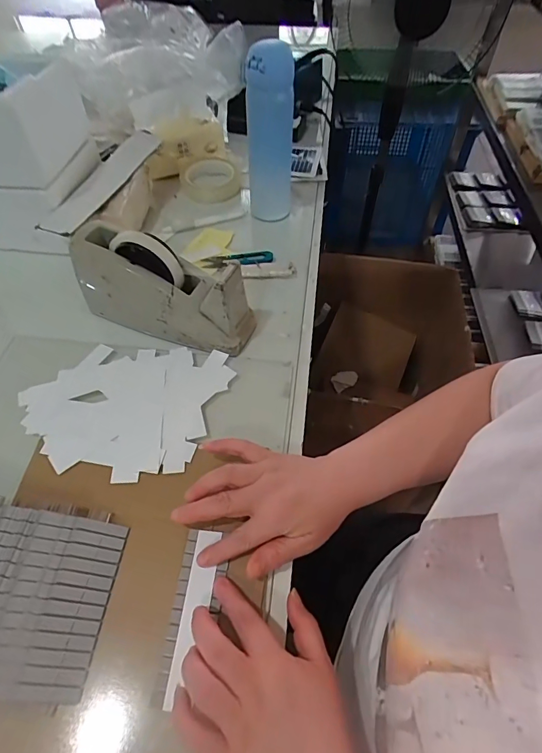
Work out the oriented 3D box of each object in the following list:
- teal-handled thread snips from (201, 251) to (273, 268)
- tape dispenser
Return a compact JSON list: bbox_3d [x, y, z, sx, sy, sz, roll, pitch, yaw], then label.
[{"bbox_3d":[-0.048,-0.173,0.607,0.101,0.005,0.027,-2,53,-2],"label":"teal-handled thread snips"},{"bbox_3d":[-0.130,-0.107,0.493,0.211,0.106,0.069,19,55,14],"label":"tape dispenser"}]

